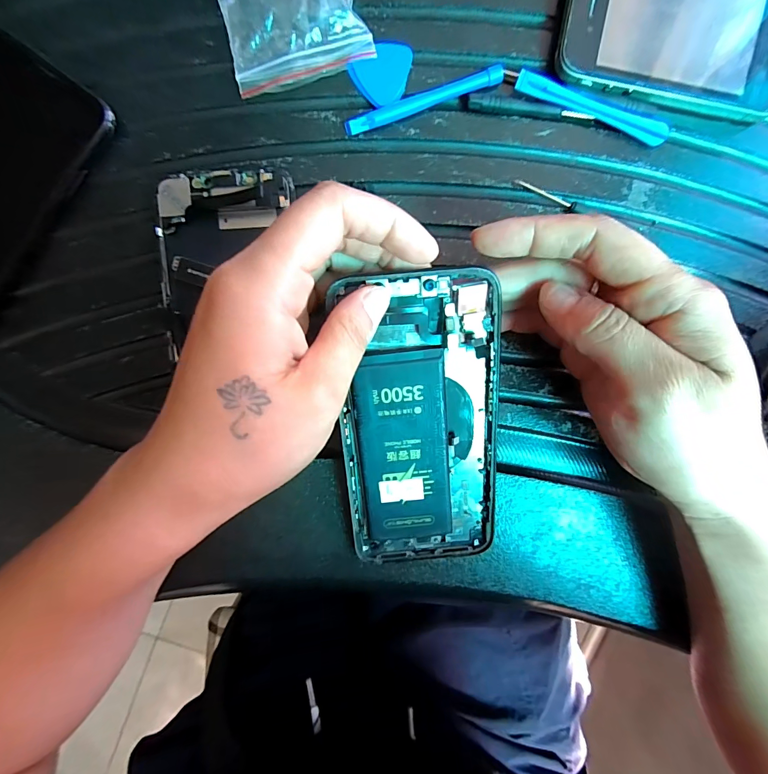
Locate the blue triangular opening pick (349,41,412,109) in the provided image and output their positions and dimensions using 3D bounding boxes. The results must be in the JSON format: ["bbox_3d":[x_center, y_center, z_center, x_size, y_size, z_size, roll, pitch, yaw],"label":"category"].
[{"bbox_3d":[0.002,-0.160,0.199,0.031,0.006,0.026,-36,94,1],"label":"blue triangular opening pick"}]

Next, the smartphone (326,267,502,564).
[{"bbox_3d":[0.019,0.022,0.192,0.077,0.007,0.151,0,109,-2],"label":"smartphone"}]

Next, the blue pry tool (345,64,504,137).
[{"bbox_3d":[0.020,-0.147,0.200,0.083,0.007,0.008,-20,94,0],"label":"blue pry tool"}]

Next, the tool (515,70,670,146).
[{"bbox_3d":[0.108,-0.143,0.200,0.083,0.010,0.010,17,93,-2],"label":"tool"}]

